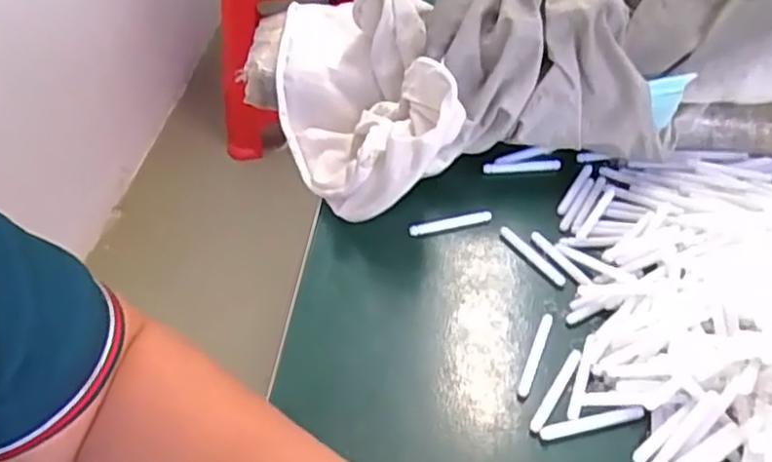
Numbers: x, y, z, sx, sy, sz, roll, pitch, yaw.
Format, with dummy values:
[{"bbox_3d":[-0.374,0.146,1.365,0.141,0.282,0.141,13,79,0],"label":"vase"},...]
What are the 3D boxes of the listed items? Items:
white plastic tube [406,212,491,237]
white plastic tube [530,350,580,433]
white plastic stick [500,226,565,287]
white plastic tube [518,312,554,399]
[{"bbox_3d":[0.045,-0.005,0.473,0.058,0.008,0.008,-9,46,-8],"label":"white plastic tube"},{"bbox_3d":[0.095,0.089,0.377,0.007,0.005,0.056,25,51,23],"label":"white plastic tube"},{"bbox_3d":[0.099,0.017,0.454,0.009,0.004,0.058,-27,51,-23],"label":"white plastic stick"},{"bbox_3d":[0.088,0.073,0.400,0.007,0.004,0.061,17,48,17],"label":"white plastic tube"}]

